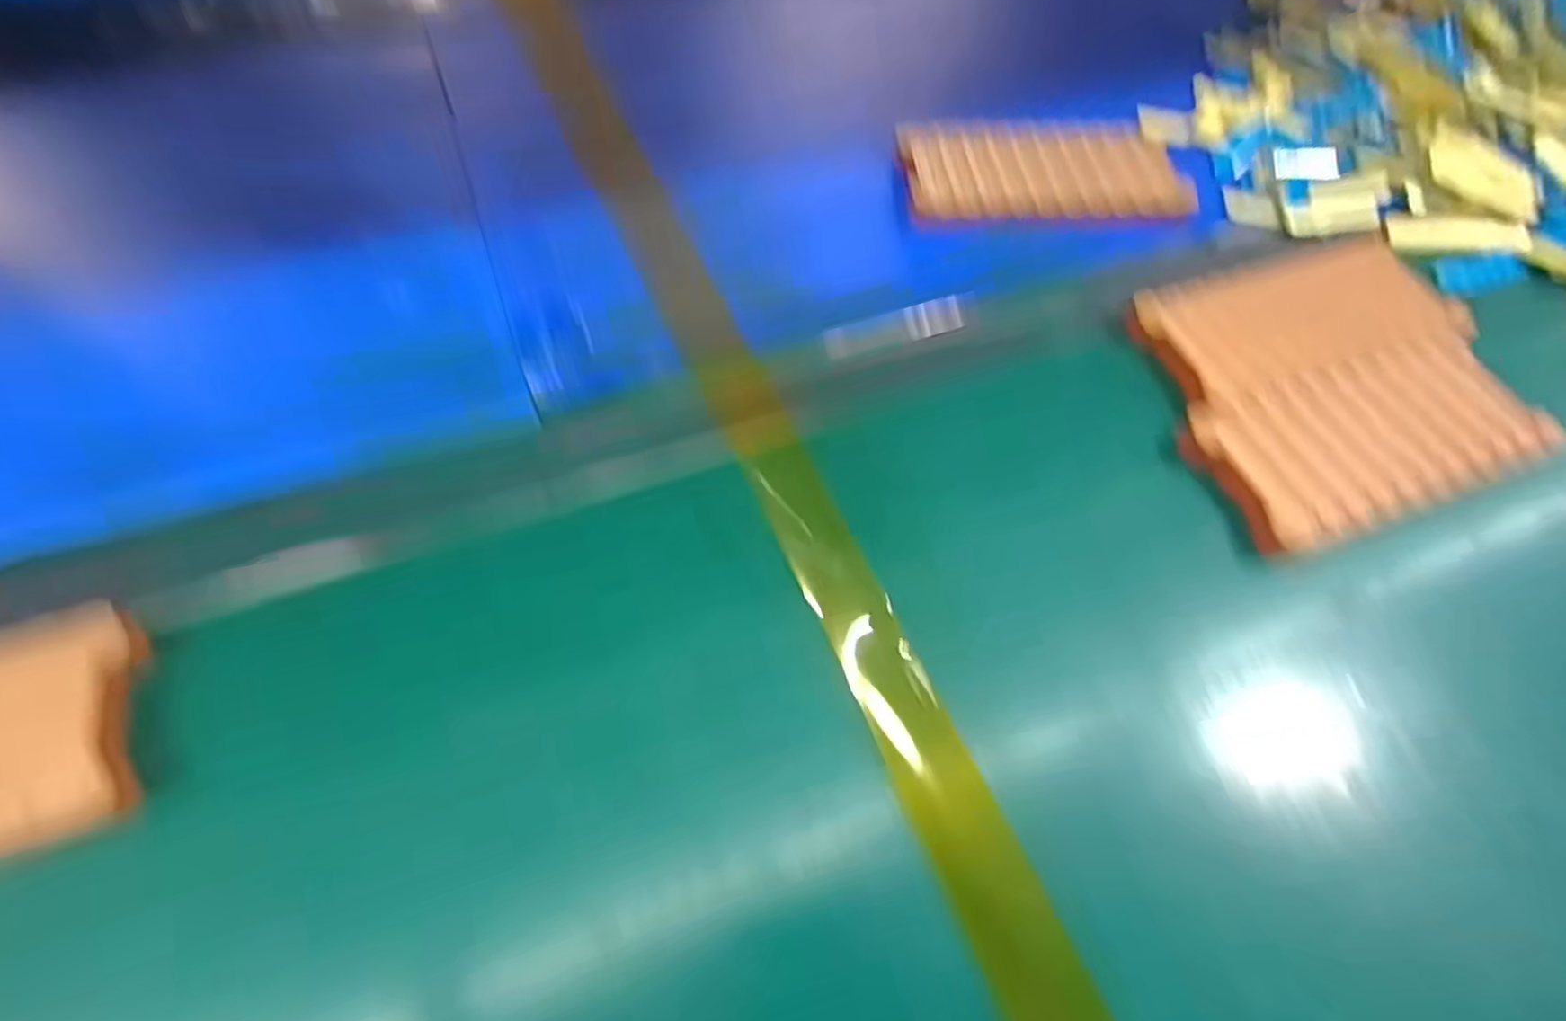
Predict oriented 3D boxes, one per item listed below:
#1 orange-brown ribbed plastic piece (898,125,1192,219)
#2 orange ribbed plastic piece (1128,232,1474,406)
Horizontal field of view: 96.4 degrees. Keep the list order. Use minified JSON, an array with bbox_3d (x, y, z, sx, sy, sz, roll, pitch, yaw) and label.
[{"bbox_3d":[0.165,-0.215,0.447,0.178,0.014,0.080,-2,60,-4],"label":"orange-brown ribbed plastic piece"},{"bbox_3d":[0.284,-0.112,0.386,0.185,0.015,0.085,-17,62,-12],"label":"orange ribbed plastic piece"}]

